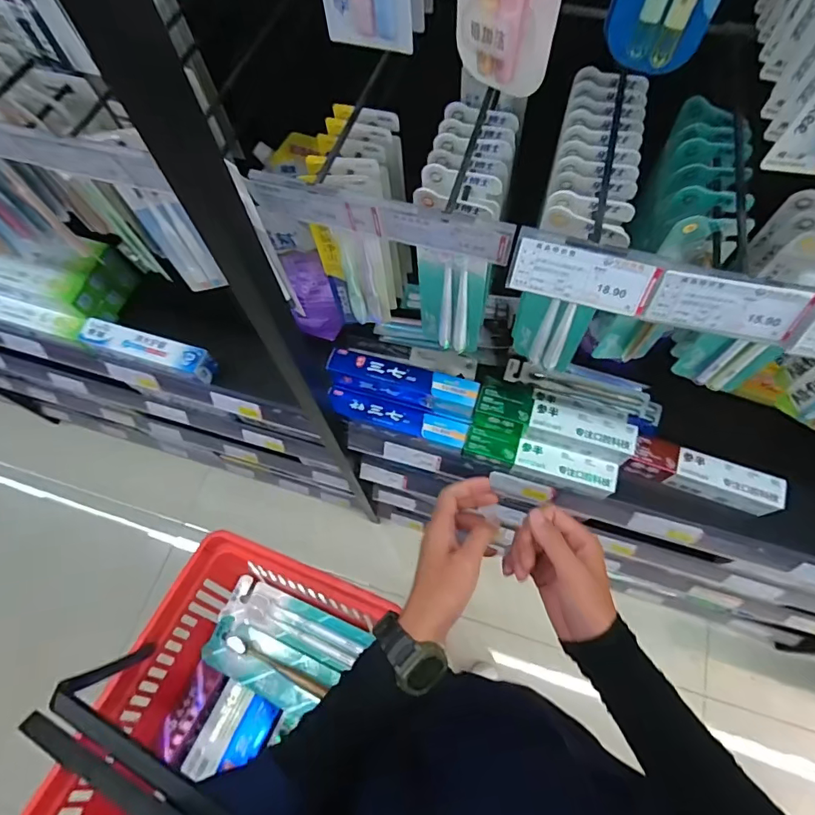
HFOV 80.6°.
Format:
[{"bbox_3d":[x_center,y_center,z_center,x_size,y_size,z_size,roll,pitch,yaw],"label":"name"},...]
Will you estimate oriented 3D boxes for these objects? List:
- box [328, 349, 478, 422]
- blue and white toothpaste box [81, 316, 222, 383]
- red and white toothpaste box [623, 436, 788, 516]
[{"bbox_3d":[-0.006,-0.036,0.736,0.226,0.052,0.050,16,68,9],"label":"box"},{"bbox_3d":[-0.447,-0.099,0.832,0.224,0.055,0.046,16,68,9],"label":"blue and white toothpaste box"},{"bbox_3d":[0.439,0.100,0.718,0.205,0.047,0.054,19,69,10],"label":"red and white toothpaste box"}]

